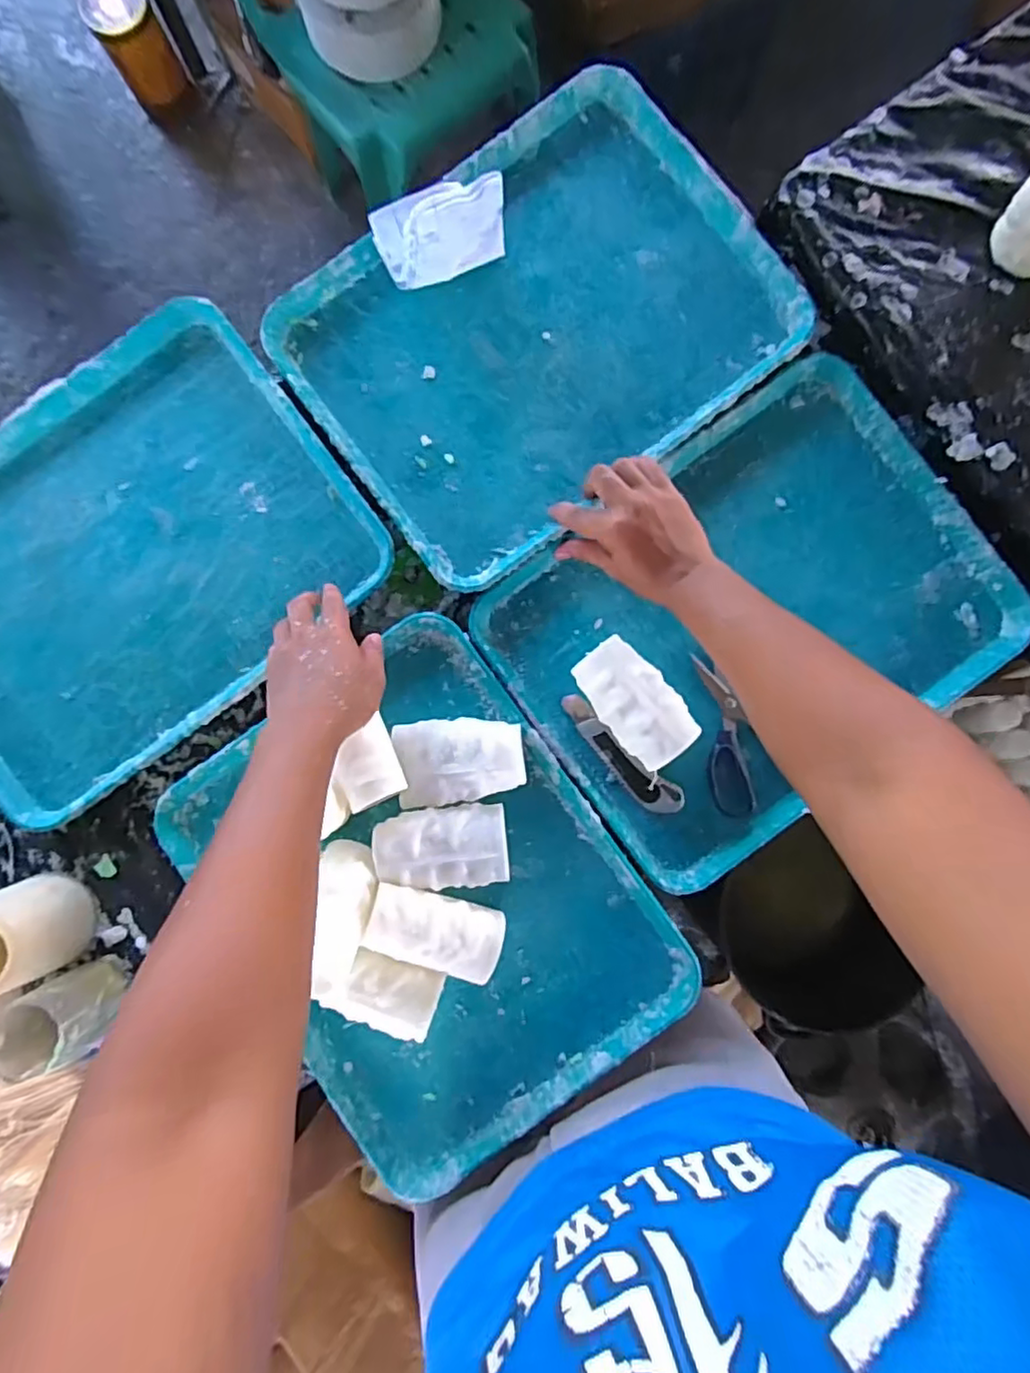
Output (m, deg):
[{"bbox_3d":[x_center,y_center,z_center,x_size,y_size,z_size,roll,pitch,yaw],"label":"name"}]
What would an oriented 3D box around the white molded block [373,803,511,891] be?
[{"bbox_3d":[-0.066,0.146,0.578,0.116,0.045,0.068,-5,88,0],"label":"white molded block"}]

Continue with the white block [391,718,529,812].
[{"bbox_3d":[-0.050,0.068,0.579,0.116,0.052,0.076,-6,88,0],"label":"white block"}]

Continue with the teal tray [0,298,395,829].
[{"bbox_3d":[-0.380,-0.121,0.607,0.438,0.026,0.335,-38,88,-1],"label":"teal tray"}]

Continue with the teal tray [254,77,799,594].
[{"bbox_3d":[0.021,-0.345,0.612,0.435,0.029,0.333,-37,88,-1],"label":"teal tray"}]

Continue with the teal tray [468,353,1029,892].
[{"bbox_3d":[0.227,-0.064,0.605,0.432,0.034,0.335,-35,88,-1],"label":"teal tray"}]

